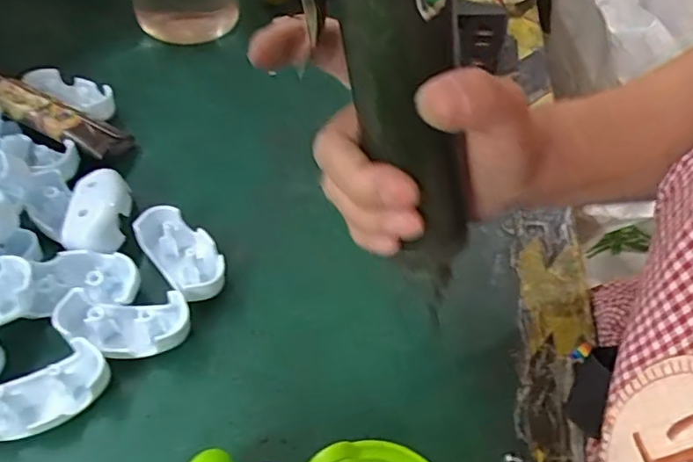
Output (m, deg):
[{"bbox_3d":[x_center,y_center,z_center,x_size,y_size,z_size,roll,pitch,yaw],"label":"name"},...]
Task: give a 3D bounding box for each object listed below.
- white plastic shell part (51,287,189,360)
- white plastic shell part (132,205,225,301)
[{"bbox_3d":[-0.121,0.052,0.316,0.071,0.023,0.033,0,51,-4],"label":"white plastic shell part"},{"bbox_3d":[-0.095,0.014,0.347,0.034,0.029,0.066,-34,60,-27],"label":"white plastic shell part"}]

